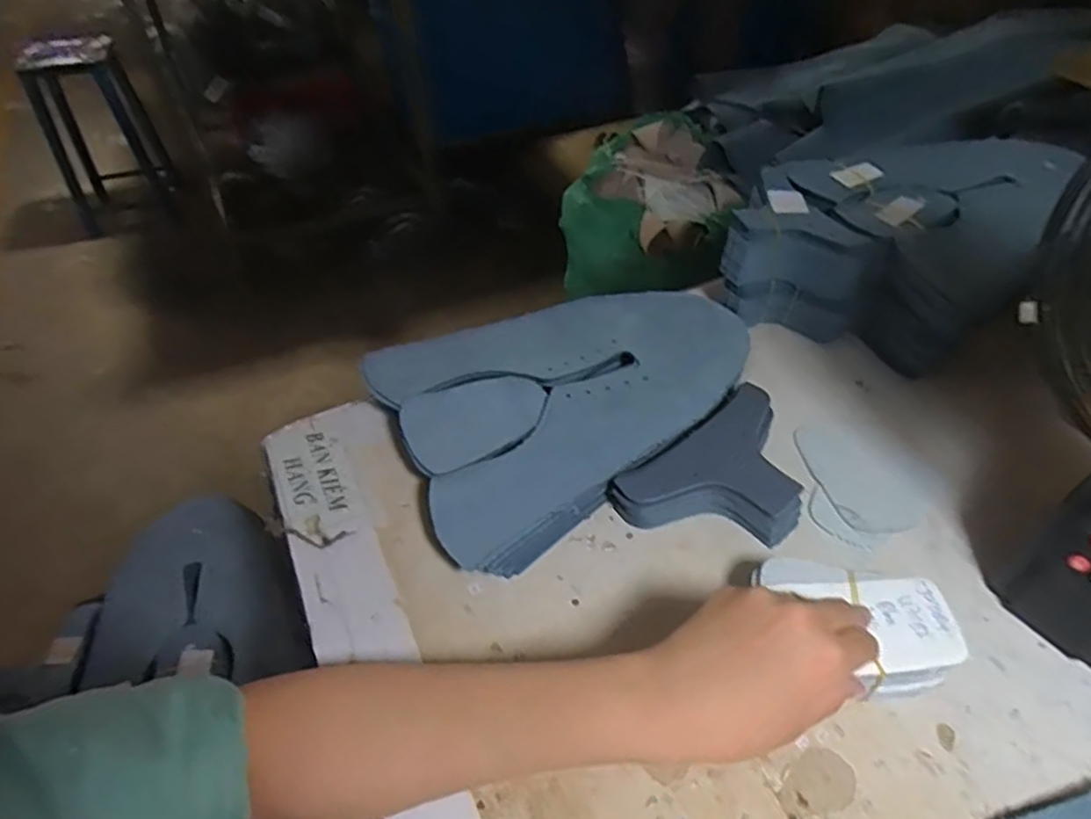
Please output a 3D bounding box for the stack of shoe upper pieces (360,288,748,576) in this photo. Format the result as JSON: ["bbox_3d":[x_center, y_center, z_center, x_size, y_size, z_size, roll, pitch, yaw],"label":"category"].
[{"bbox_3d":[0.031,-0.011,0.515,0.284,0.035,0.190,-22,53,-17],"label":"stack of shoe upper pieces"}]

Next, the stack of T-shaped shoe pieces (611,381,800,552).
[{"bbox_3d":[0.128,0.051,0.466,0.141,0.031,0.093,-32,57,-23],"label":"stack of T-shaped shoe pieces"}]

